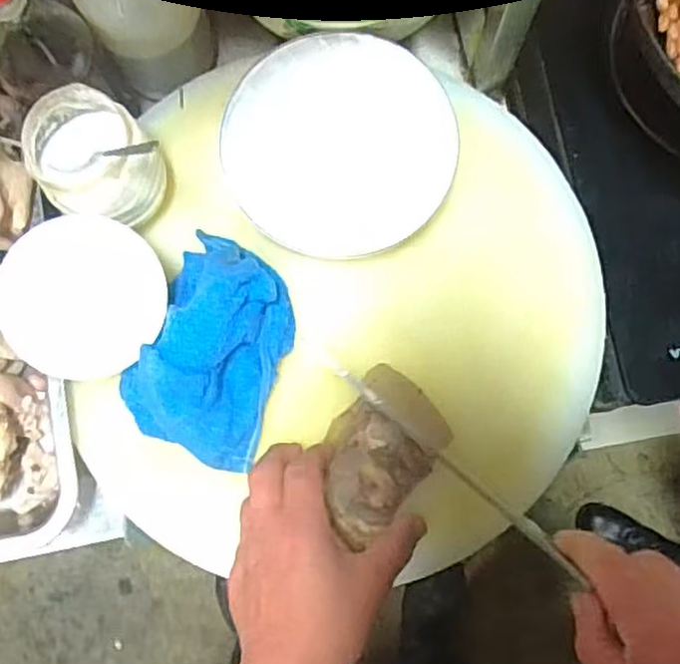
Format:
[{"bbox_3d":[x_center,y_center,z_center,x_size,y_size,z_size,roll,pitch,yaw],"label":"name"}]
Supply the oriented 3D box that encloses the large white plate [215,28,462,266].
[{"bbox_3d":[0.001,-0.144,0.541,0.171,0.027,0.165,0,81,1],"label":"large white plate"}]

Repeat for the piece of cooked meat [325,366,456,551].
[{"bbox_3d":[0.027,0.082,0.494,0.072,0.036,0.107,39,83,7],"label":"piece of cooked meat"}]

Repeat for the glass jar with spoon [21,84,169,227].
[{"bbox_3d":[-0.173,-0.119,0.502,0.079,0.087,0.076,0,81,1],"label":"glass jar with spoon"}]

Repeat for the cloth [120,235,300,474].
[{"bbox_3d":[-0.089,0.010,0.504,0.091,0.061,0.154,19,81,4],"label":"cloth"}]

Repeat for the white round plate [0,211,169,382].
[{"bbox_3d":[-0.175,-0.023,0.484,0.106,0.005,0.108,-1,93,-14],"label":"white round plate"}]

